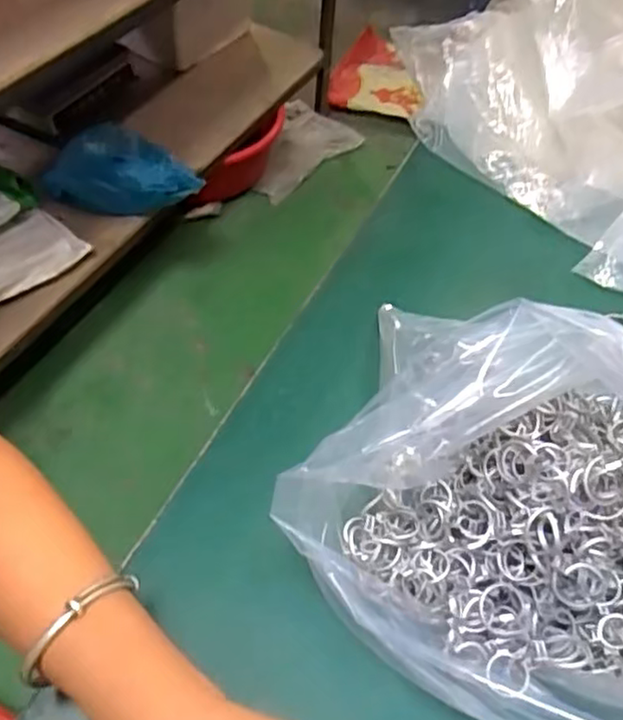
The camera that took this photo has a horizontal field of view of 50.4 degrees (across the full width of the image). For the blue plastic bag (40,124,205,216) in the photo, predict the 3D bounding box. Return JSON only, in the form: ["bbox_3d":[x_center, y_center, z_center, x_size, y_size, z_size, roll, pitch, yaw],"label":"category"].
[{"bbox_3d":[-0.350,-0.356,1.257,0.267,0.110,0.141,15,54,6],"label":"blue plastic bag"}]

